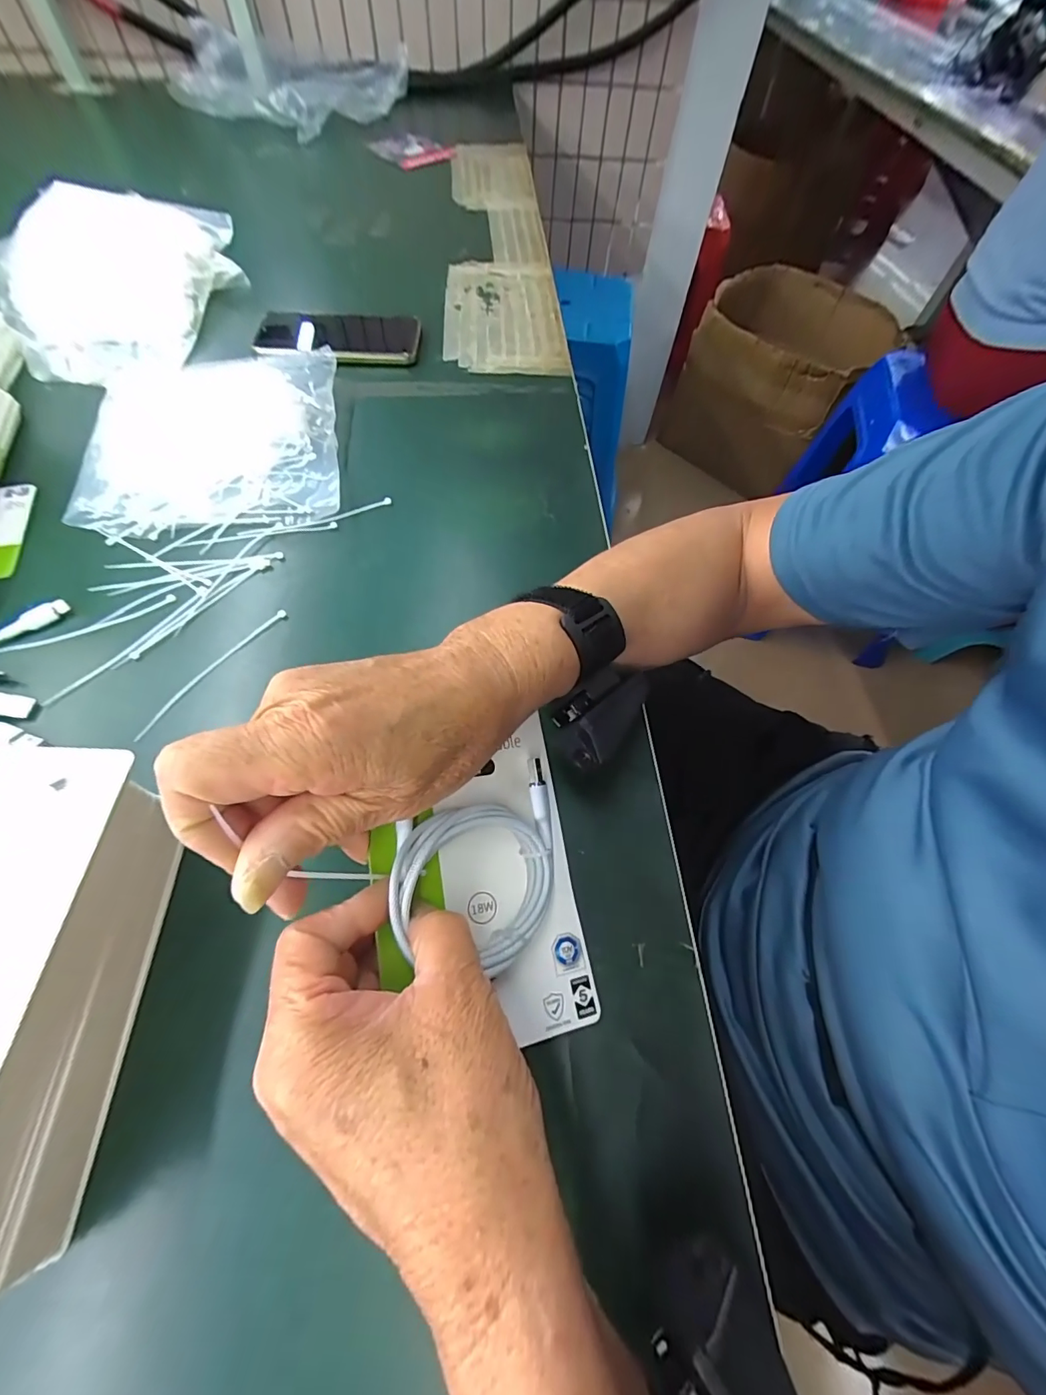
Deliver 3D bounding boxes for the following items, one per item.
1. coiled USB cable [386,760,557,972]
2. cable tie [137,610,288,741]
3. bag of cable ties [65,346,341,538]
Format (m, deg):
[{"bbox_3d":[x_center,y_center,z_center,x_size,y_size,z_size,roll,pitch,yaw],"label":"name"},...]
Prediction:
[{"bbox_3d":[-0.016,0.084,0.228,0.093,0.025,0.074,-26,67,-16],"label":"coiled USB cable"},{"bbox_3d":[-0.203,-0.019,0.313,0.007,0.004,0.118,32,65,13],"label":"cable tie"},{"bbox_3d":[-0.261,-0.220,0.402,0.196,0.031,0.192,-9,63,-8],"label":"bag of cable ties"}]

